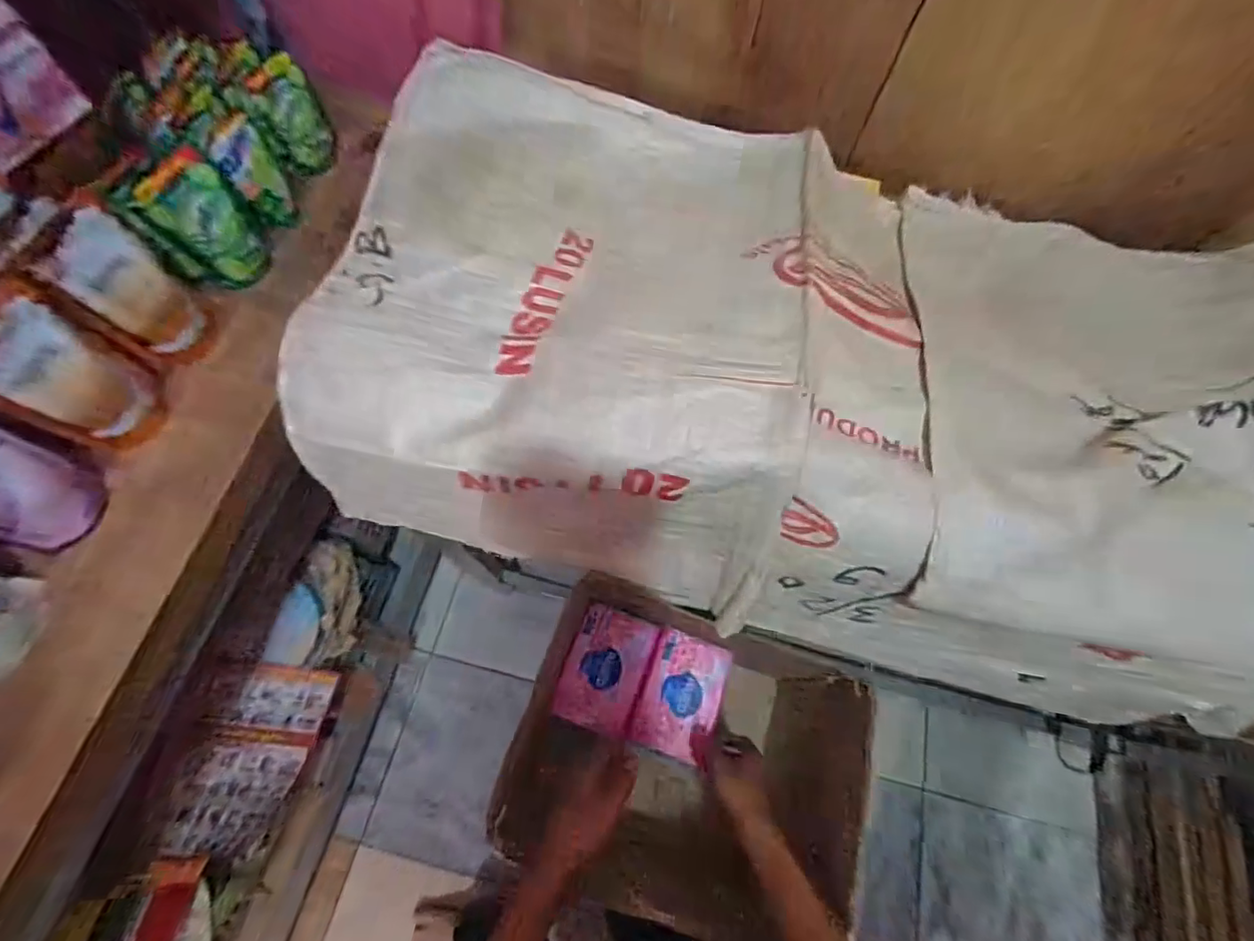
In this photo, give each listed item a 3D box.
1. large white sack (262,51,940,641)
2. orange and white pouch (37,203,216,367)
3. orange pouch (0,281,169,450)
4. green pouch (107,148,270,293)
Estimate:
[{"bbox_3d":[0.003,-0.161,0.634,0.633,0.212,0.538,14,69,3],"label":"large white sack"},{"bbox_3d":[-0.556,-0.200,0.628,0.040,0.175,0.103,9,69,1],"label":"orange and white pouch"},{"bbox_3d":[-0.585,-0.096,0.581,0.031,0.184,0.109,12,69,2],"label":"orange pouch"},{"bbox_3d":[-0.537,-0.302,0.685,0.050,0.158,0.127,9,59,23],"label":"green pouch"}]

